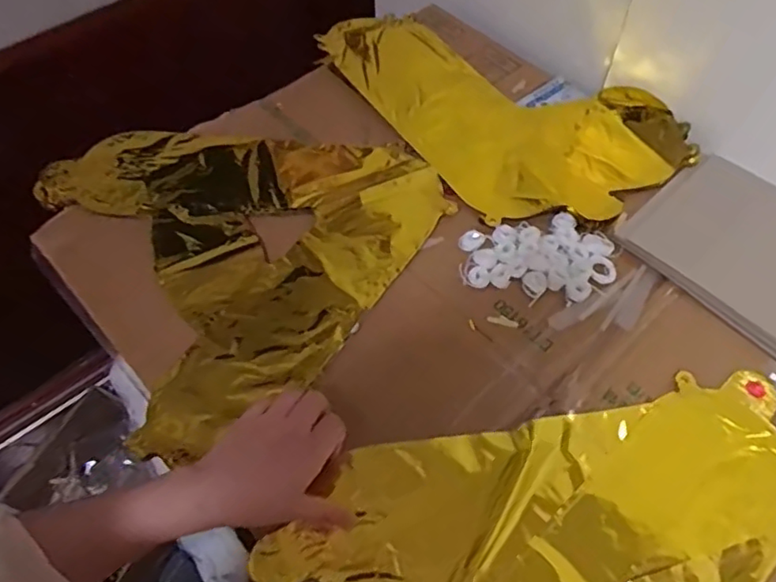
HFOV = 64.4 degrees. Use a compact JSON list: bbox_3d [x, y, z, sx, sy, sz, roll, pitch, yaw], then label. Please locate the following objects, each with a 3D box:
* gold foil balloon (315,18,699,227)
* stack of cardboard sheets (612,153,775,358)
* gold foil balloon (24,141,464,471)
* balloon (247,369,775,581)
[{"bbox_3d":[0.113,-0.222,0.697,0.231,0.027,0.406,-33,63,-18],"label":"gold foil balloon"},{"bbox_3d":[0.344,-0.038,0.578,0.170,0.009,0.203,-39,65,-20],"label":"stack of cardboard sheets"},{"bbox_3d":[-0.163,-0.066,0.618,0.357,0.016,0.363,38,66,22],"label":"gold foil balloon"},{"bbox_3d":[0.130,0.186,0.454,0.392,0.016,0.256,-29,62,-16],"label":"balloon"}]

